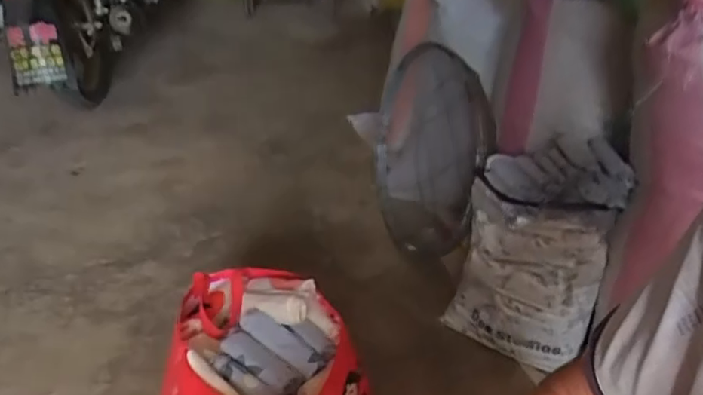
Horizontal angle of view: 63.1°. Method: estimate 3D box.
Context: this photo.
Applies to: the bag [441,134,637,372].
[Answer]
[{"bbox_3d":[0.338,0.095,1.071,0.249,0.408,0.179,11,33,17],"label":"bag"}]

